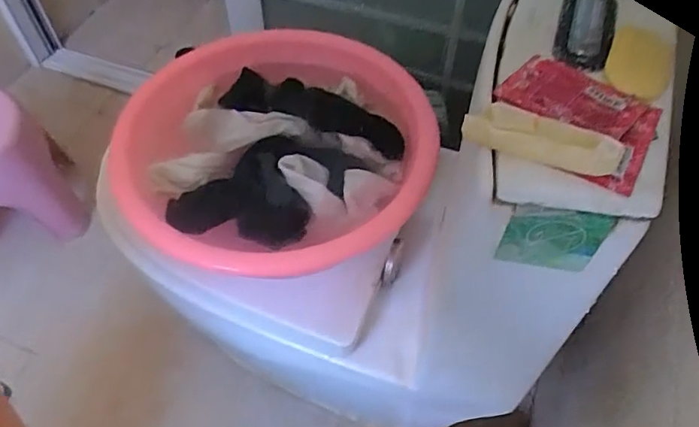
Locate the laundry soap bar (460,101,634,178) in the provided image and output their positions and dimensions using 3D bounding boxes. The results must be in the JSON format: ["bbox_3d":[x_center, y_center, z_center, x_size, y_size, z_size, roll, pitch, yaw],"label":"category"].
[{"bbox_3d":[0.125,-0.048,0.352,0.102,0.023,0.027,21,56,15],"label":"laundry soap bar"}]

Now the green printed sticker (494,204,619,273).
[{"bbox_3d":[0.137,0.018,0.376,0.063,0.069,0.004,8,53,6],"label":"green printed sticker"}]

